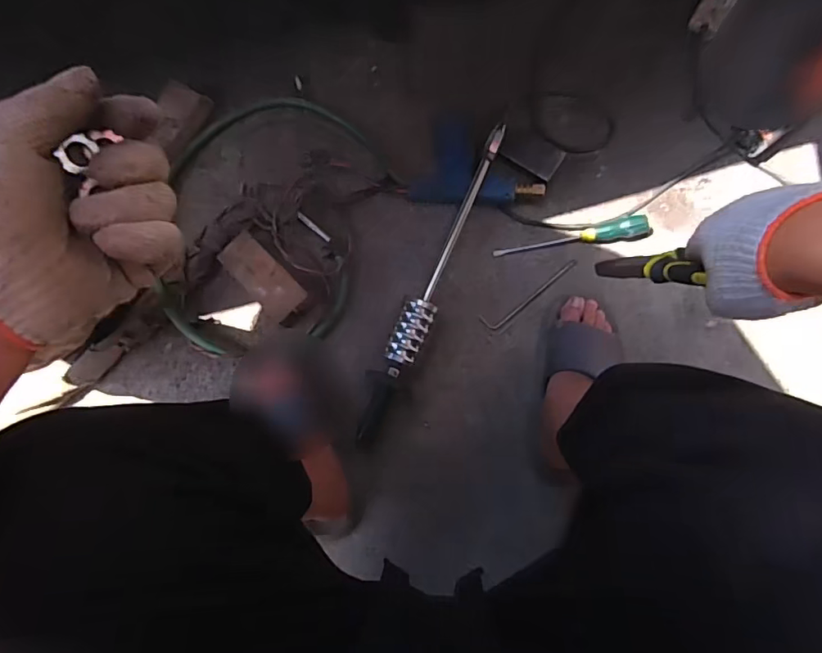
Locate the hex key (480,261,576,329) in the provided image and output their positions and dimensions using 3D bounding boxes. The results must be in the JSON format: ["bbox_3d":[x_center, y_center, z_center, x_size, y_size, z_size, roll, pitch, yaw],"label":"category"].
[{"bbox_3d":[0.187,-0.050,0.788,0.170,0.006,0.029,-34,80,-2],"label":"hex key"}]

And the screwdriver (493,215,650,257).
[{"bbox_3d":[0.246,-0.143,0.783,0.228,0.033,0.035,-6,81,3],"label":"screwdriver"}]

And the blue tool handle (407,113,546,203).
[{"bbox_3d":[0.109,-0.262,0.805,0.200,0.028,0.145,9,82,5],"label":"blue tool handle"}]

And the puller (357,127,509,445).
[{"bbox_3d":[0.041,-0.067,0.769,0.060,0.053,0.524,25,84,8],"label":"puller"}]

